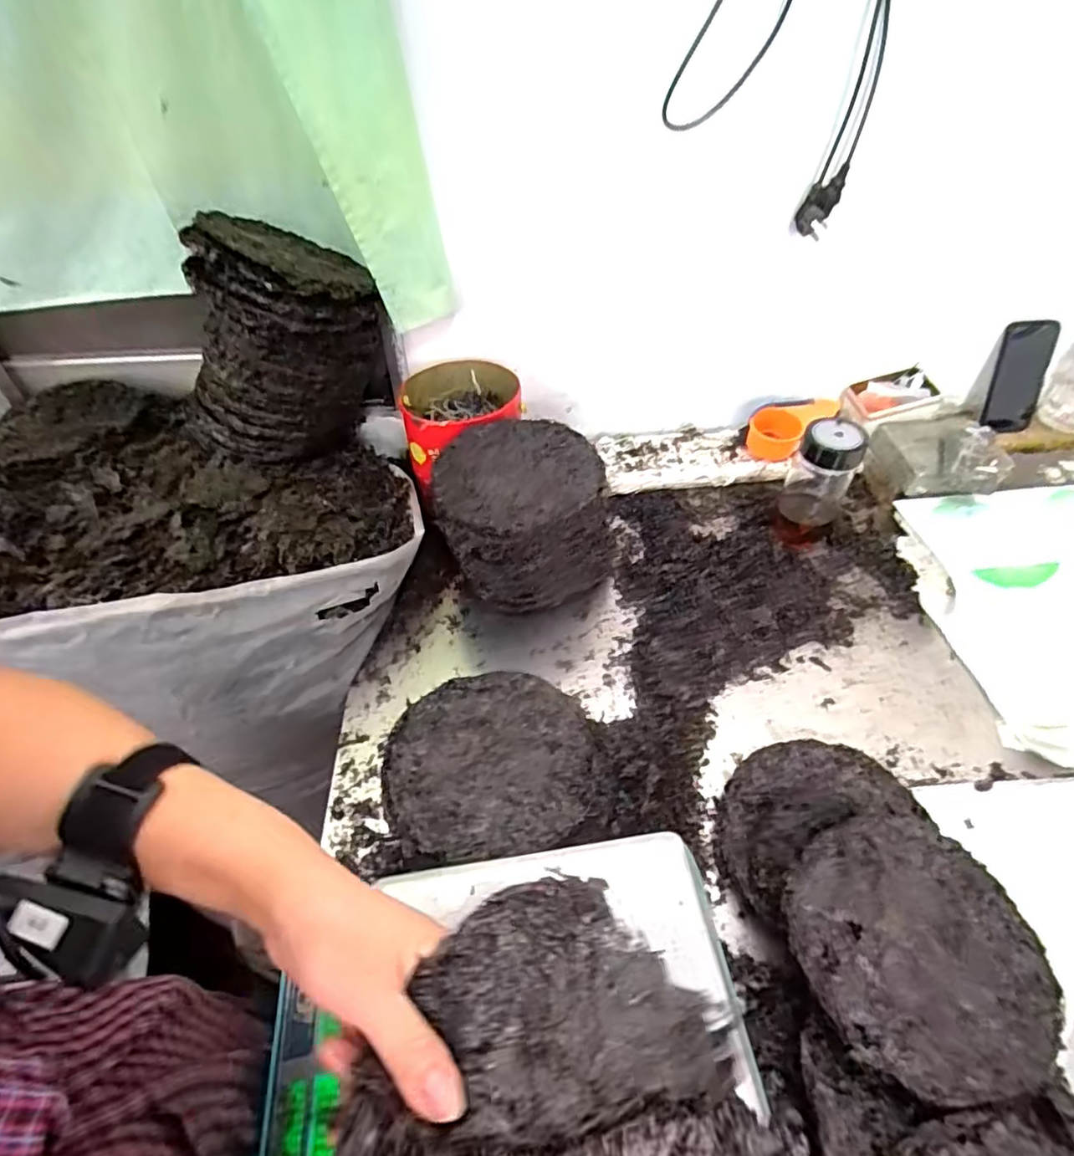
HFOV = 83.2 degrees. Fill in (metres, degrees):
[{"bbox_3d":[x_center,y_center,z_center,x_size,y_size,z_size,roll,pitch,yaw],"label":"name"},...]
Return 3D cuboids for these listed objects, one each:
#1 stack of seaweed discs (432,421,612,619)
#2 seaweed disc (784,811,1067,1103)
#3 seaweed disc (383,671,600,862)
[{"bbox_3d":[-0.018,-0.068,0.786,0.209,0.178,0.199,-11,49,-8],"label":"stack of seaweed discs"},{"bbox_3d":[0.307,0.294,0.491,0.192,0.012,0.192,-1,48,1],"label":"seaweed disc"},{"bbox_3d":[-0.046,0.180,0.609,0.202,0.014,0.186,-1,48,1],"label":"seaweed disc"}]

